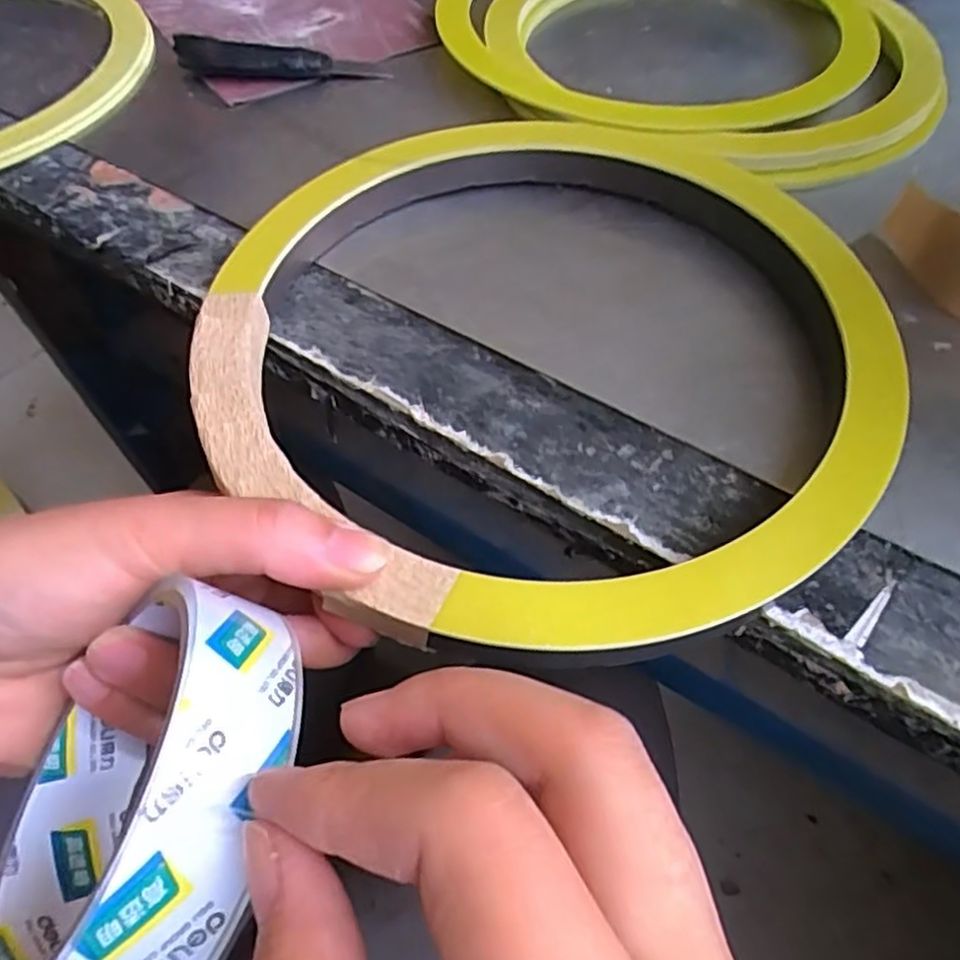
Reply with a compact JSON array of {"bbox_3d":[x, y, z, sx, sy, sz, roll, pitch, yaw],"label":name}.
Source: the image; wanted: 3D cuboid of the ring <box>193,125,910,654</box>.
[{"bbox_3d":[0.023,-0.050,0.238,0.222,0.017,0.224,0,56,0],"label":"ring"}]

